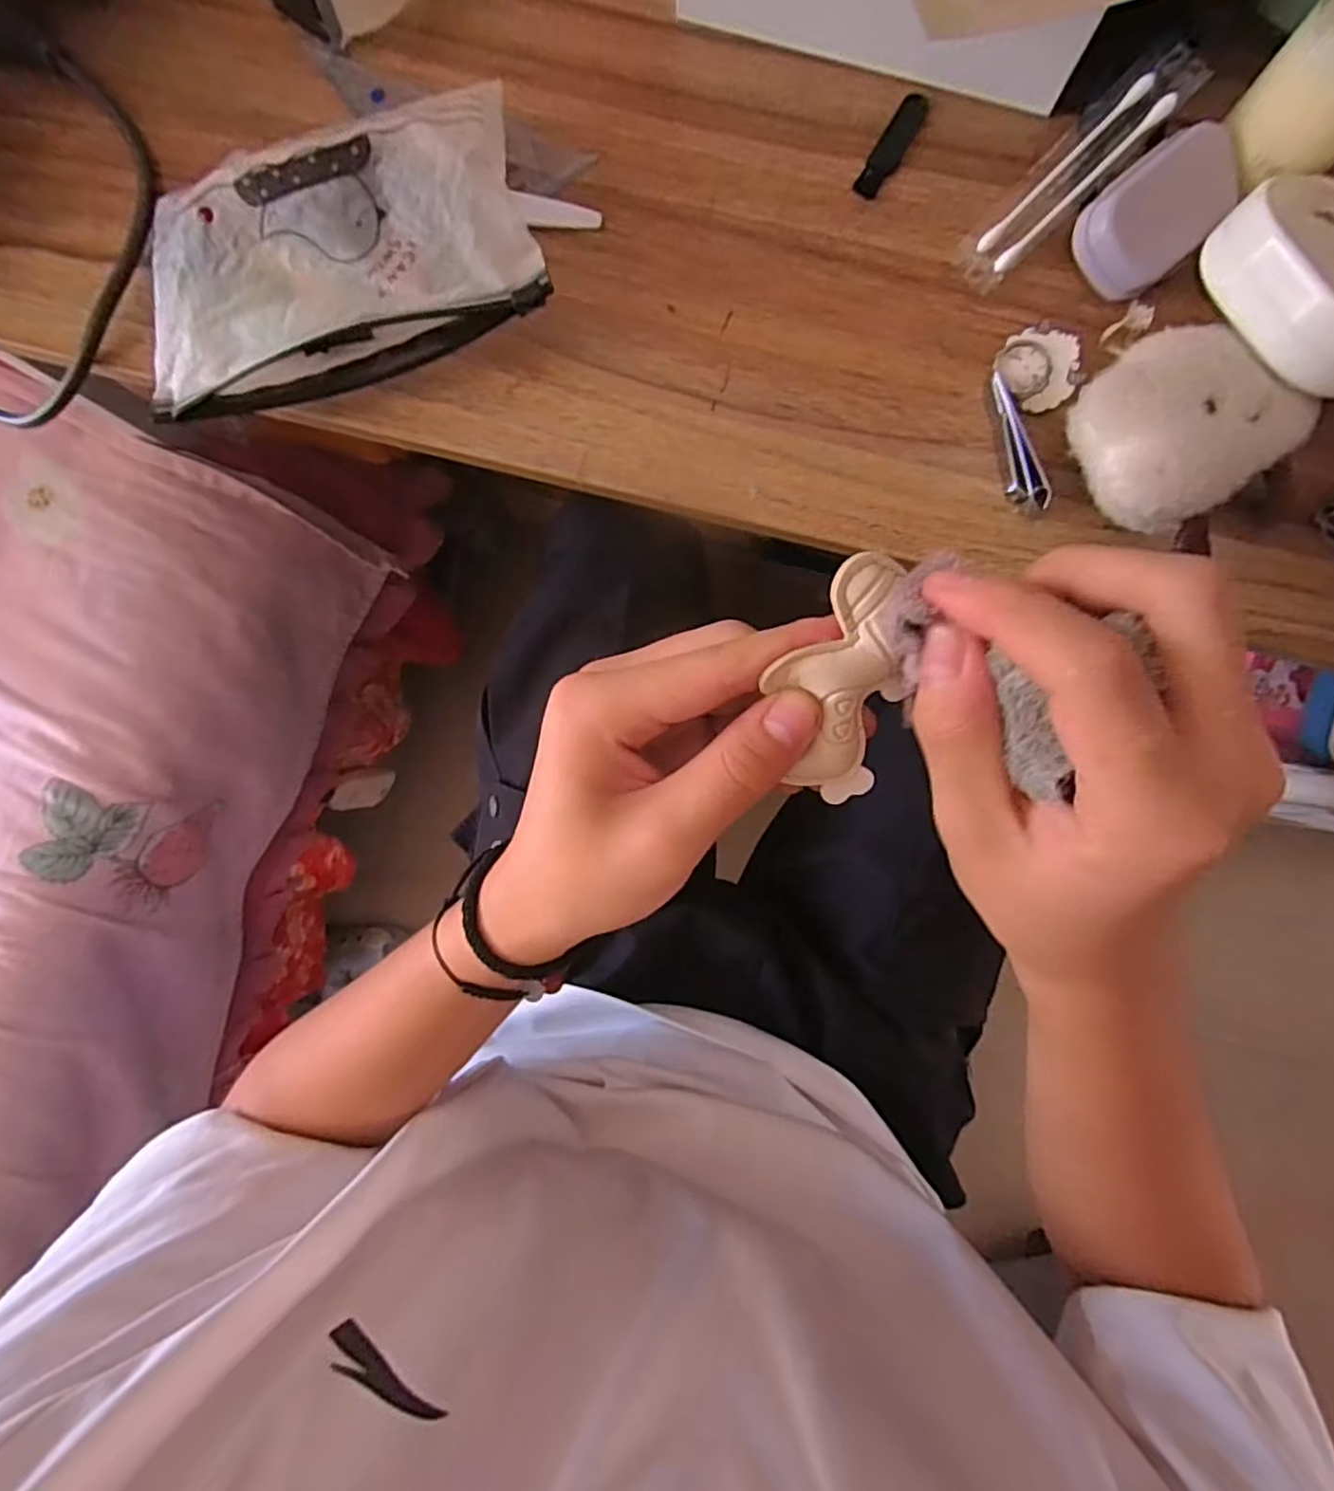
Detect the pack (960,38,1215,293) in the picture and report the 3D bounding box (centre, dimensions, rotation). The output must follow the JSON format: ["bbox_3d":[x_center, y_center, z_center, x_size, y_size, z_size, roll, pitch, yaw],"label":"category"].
[{"bbox_3d":[0.158,-0.224,0.269,0.093,0.009,0.025,-40,87,20],"label":"pack"}]

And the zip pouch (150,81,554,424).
[{"bbox_3d":[-0.135,-0.194,0.279,0.161,0.034,0.087,-15,88,3],"label":"zip pouch"}]

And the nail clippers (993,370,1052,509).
[{"bbox_3d":[0.137,-0.118,0.273,0.013,0.011,0.052,-20,88,2],"label":"nail clippers"}]

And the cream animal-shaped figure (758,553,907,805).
[{"bbox_3d":[0.049,-0.016,0.196,0.036,0.009,0.073,4,116,3],"label":"cream animal-shaped figure"}]

